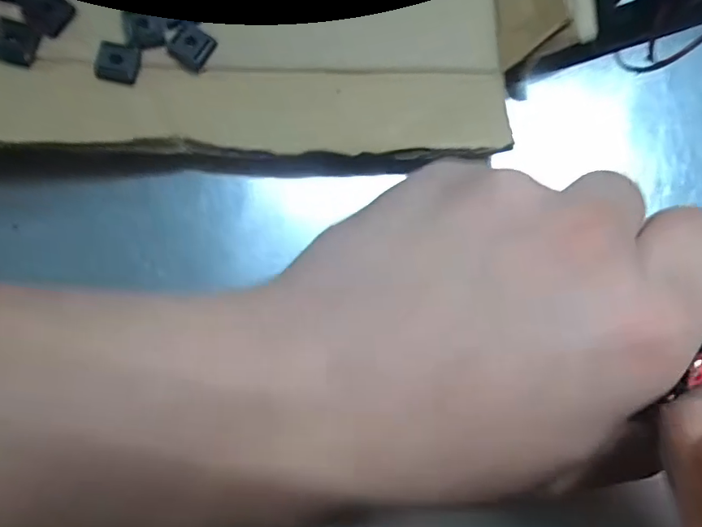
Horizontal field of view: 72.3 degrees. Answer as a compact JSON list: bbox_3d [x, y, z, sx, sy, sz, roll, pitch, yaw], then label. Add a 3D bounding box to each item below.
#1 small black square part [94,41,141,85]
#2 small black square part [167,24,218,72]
[{"bbox_3d":[-0.081,-0.070,0.168,0.013,0.005,0.013,4,83,-4],"label":"small black square part"},{"bbox_3d":[-0.057,-0.078,0.171,0.015,0.004,0.014,35,82,1],"label":"small black square part"}]

